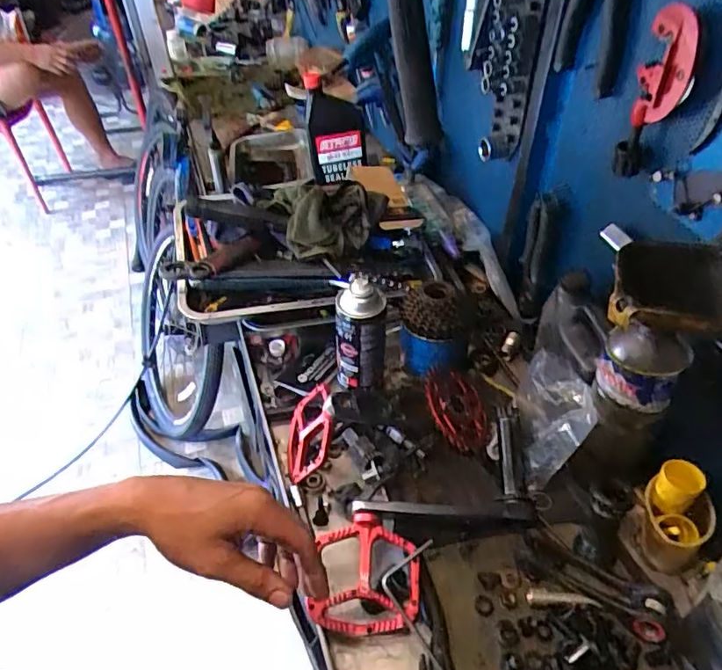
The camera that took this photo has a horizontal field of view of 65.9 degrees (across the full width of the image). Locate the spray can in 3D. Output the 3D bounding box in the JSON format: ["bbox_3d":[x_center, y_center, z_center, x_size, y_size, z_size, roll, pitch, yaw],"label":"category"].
[{"bbox_3d":[0.000,0.005,0.737,0.068,0.176,0.074,1,45,2],"label":"spray can"}]

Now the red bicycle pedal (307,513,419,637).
[{"bbox_3d":[0.006,0.244,0.573,0.106,0.016,0.112,4,62,4],"label":"red bicycle pedal"}]

